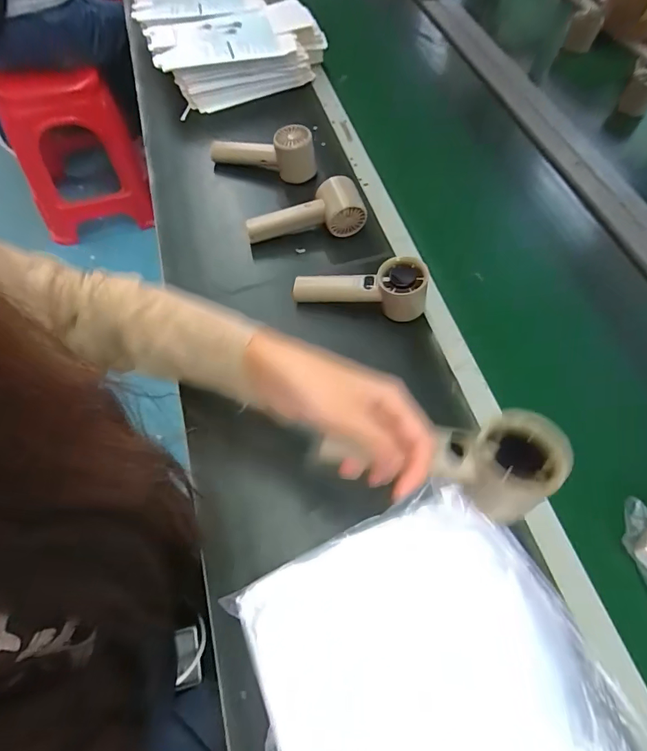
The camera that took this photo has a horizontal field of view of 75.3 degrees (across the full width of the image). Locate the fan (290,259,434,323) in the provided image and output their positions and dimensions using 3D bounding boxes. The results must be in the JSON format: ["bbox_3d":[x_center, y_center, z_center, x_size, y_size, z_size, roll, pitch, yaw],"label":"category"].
[{"bbox_3d":[0.043,-0.105,0.507,0.158,0.064,0.051,6,61,-2],"label":"fan"}]

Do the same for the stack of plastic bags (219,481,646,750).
[{"bbox_3d":[0.077,0.243,0.340,0.264,0.048,0.241,-23,63,-12],"label":"stack of plastic bags"}]

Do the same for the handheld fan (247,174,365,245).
[{"bbox_3d":[-0.024,-0.210,0.564,0.155,0.063,0.057,-18,64,-14],"label":"handheld fan"}]

